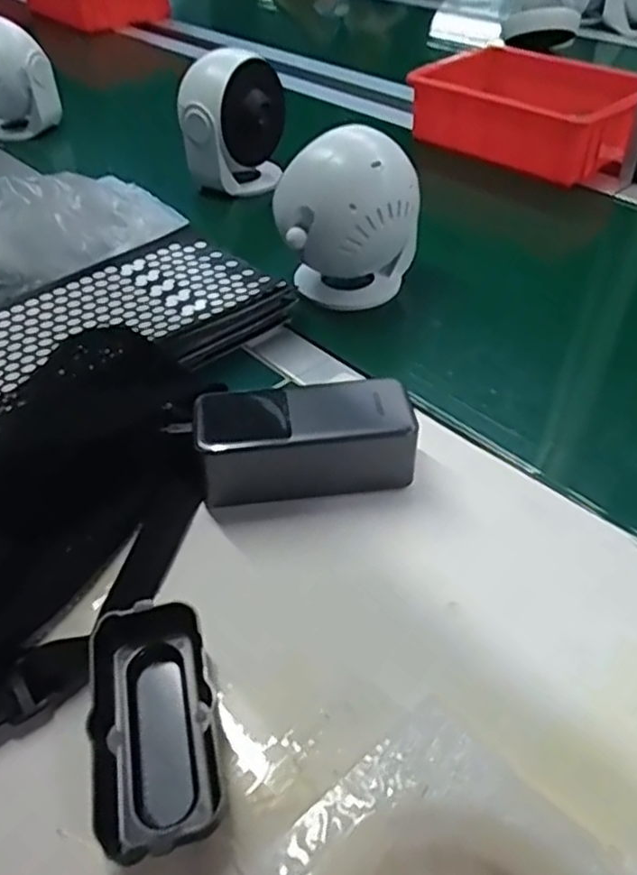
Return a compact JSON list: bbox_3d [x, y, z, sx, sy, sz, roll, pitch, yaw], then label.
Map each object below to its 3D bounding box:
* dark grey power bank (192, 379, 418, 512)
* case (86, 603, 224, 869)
[{"bbox_3d":[-0.008,0.003,0.428,0.126,0.054,0.047,-7,43,-4],"label":"dark grey power bank"},{"bbox_3d":[-0.072,0.128,0.312,0.052,0.029,0.107,-14,44,-11],"label":"case"}]

